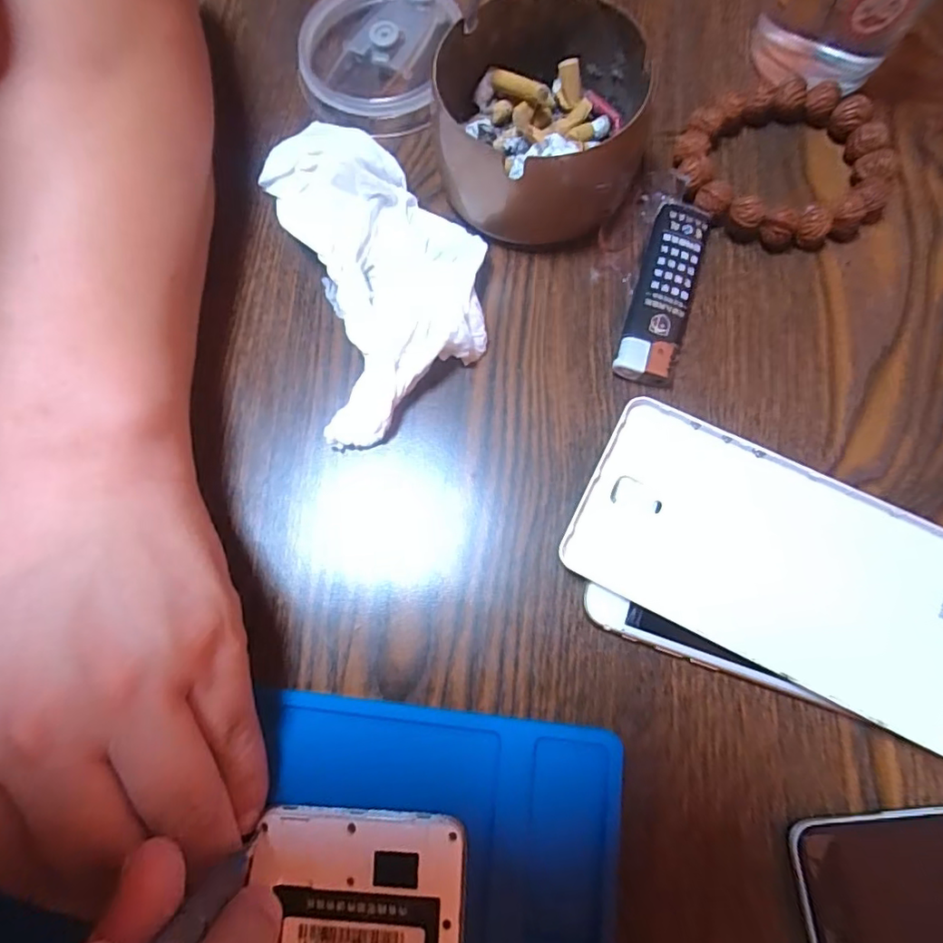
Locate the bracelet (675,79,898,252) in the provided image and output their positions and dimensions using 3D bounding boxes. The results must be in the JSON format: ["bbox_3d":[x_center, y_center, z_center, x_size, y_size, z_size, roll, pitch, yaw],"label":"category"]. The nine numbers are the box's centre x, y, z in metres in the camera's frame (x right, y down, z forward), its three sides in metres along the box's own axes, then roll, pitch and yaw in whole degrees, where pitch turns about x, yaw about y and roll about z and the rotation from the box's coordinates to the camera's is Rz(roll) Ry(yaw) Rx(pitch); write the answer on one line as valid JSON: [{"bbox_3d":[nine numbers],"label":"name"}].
[{"bbox_3d":[0.136,-0.133,0.251,0.086,0.015,0.074,-15,75,-2],"label":"bracelet"}]

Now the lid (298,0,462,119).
[{"bbox_3d":[-0.045,-0.204,0.277,0.067,0.017,0.075,14,76,6],"label":"lid"}]

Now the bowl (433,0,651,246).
[{"bbox_3d":[0.029,-0.146,0.242,0.086,0.047,0.080,-1,75,2],"label":"bowl"}]

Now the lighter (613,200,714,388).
[{"bbox_3d":[0.080,-0.075,0.239,0.024,0.011,0.082,17,76,6],"label":"lighter"}]

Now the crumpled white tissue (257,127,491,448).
[{"bbox_3d":[-0.036,-0.085,0.241,0.076,0.023,0.135,-16,75,-2],"label":"crumpled white tissue"}]

